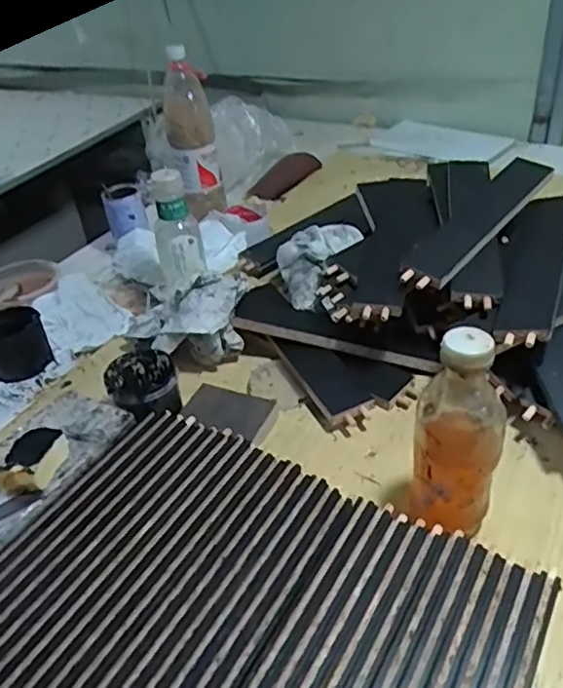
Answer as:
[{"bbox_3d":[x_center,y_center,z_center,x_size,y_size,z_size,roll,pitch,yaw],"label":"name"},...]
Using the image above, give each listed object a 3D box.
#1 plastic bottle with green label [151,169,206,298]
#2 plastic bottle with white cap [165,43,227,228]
[{"bbox_3d":[-0.145,-0.156,0.849,0.062,0.156,0.061,-12,38,-7],"label":"plastic bottle with green label"},{"bbox_3d":[-0.164,-0.383,1.141,0.094,0.295,0.094,-16,15,-20],"label":"plastic bottle with white cap"}]

